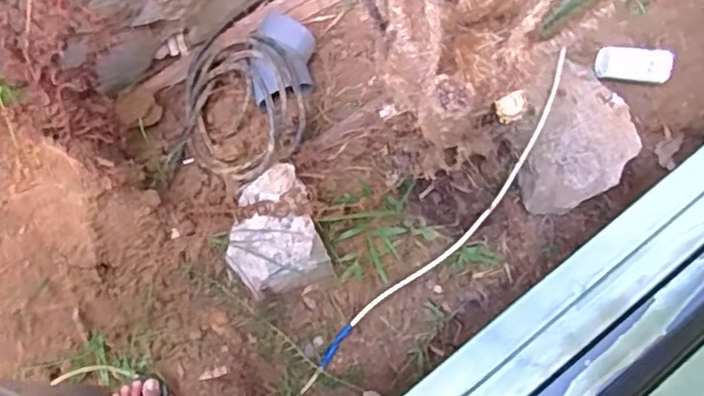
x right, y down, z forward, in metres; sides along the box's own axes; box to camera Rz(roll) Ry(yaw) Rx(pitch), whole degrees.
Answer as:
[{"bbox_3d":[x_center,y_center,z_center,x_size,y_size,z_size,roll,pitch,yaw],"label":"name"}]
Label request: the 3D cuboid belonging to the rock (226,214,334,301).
[{"bbox_3d":[-0.142,0.105,1.251,0.186,0.108,0.145,-14,76,-4],"label":"rock"}]

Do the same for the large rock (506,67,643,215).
[{"bbox_3d":[0.431,-0.108,1.299,0.298,0.078,0.218,-39,79,-10],"label":"large rock"}]

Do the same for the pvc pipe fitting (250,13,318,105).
[{"bbox_3d":[-0.139,-0.289,1.349,0.120,0.081,0.213,3,75,0],"label":"pvc pipe fitting"}]

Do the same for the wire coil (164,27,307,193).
[{"bbox_3d":[-0.223,-0.196,1.310,0.280,0.094,0.333,12,80,3],"label":"wire coil"}]

